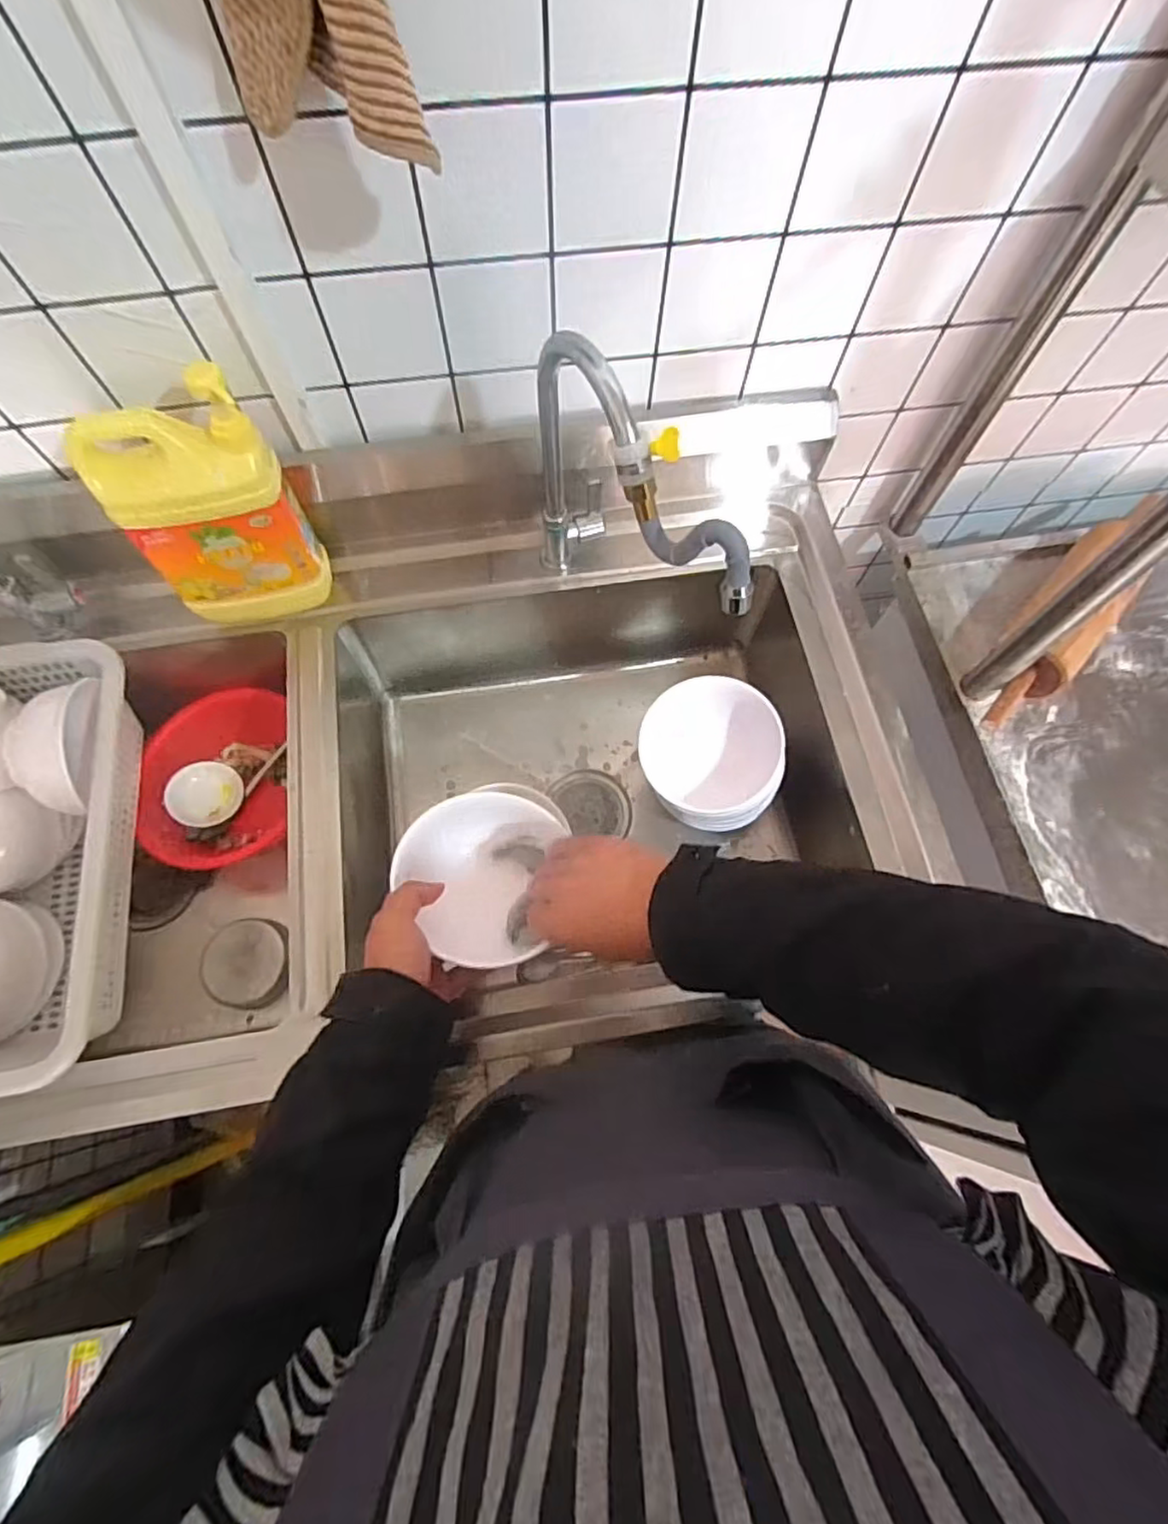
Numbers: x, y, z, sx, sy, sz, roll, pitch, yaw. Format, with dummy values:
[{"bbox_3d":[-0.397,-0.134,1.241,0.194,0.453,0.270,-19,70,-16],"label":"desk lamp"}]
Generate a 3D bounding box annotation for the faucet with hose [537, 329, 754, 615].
[{"bbox_3d":[0.038,-0.199,0.579,0.069,0.288,0.268,-24,72,-9],"label":"faucet with hose"}]

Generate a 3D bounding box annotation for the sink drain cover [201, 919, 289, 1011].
[{"bbox_3d":[-0.393,0.231,0.755,0.095,0.033,0.099,-5,70,-2],"label":"sink drain cover"}]

